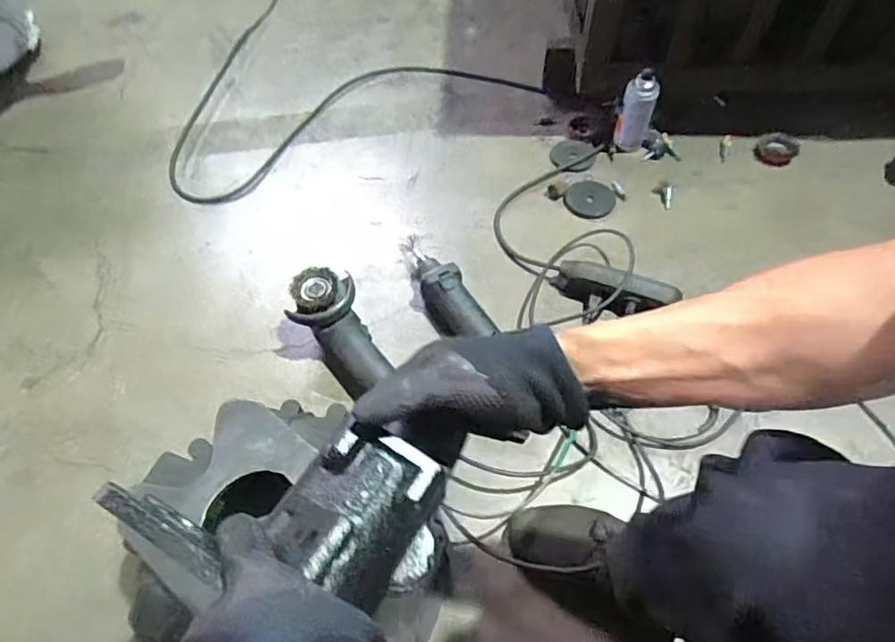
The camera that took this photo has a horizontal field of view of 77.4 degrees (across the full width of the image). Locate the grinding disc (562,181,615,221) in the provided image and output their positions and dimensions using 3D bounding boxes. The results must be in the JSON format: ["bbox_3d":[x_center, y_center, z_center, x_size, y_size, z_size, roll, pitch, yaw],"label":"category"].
[{"bbox_3d":[0.269,-0.229,1.050,0.089,0.014,0.096,-1,56,1],"label":"grinding disc"}]

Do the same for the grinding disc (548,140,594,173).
[{"bbox_3d":[0.250,-0.334,1.119,0.086,0.005,0.098,6,56,6],"label":"grinding disc"}]

